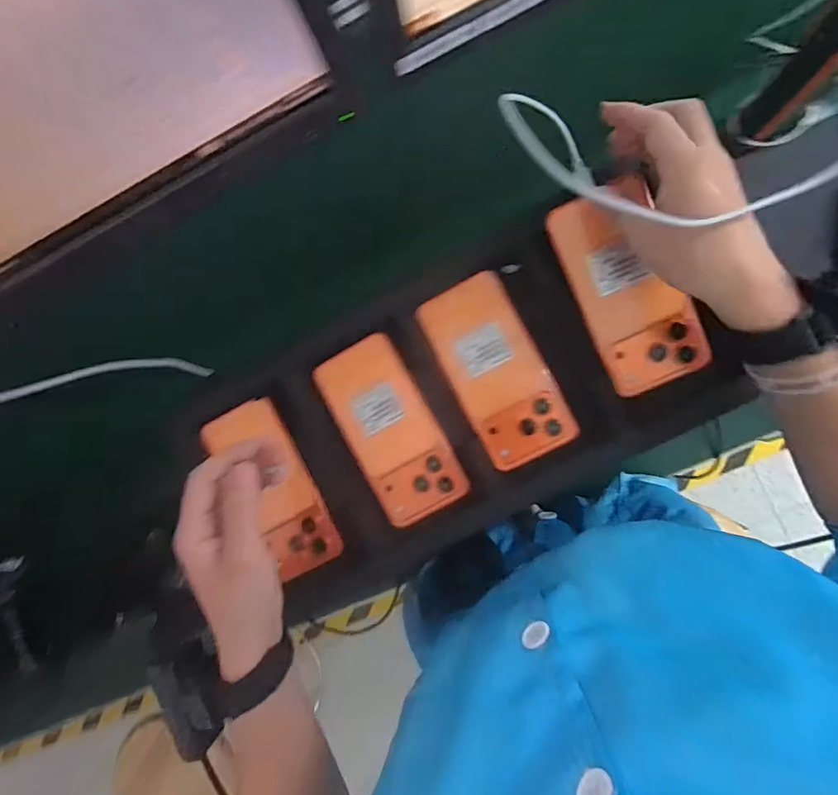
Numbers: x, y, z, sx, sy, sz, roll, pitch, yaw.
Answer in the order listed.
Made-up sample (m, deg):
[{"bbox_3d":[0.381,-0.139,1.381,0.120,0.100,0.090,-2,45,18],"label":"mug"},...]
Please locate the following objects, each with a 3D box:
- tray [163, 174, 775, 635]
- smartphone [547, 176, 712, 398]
[{"bbox_3d":[0.021,0.007,0.402,0.419,0.039,0.221,-28,85,6],"label":"tray"},{"bbox_3d":[0.168,-0.085,0.377,0.073,0.013,0.159,-24,99,15],"label":"smartphone"}]

